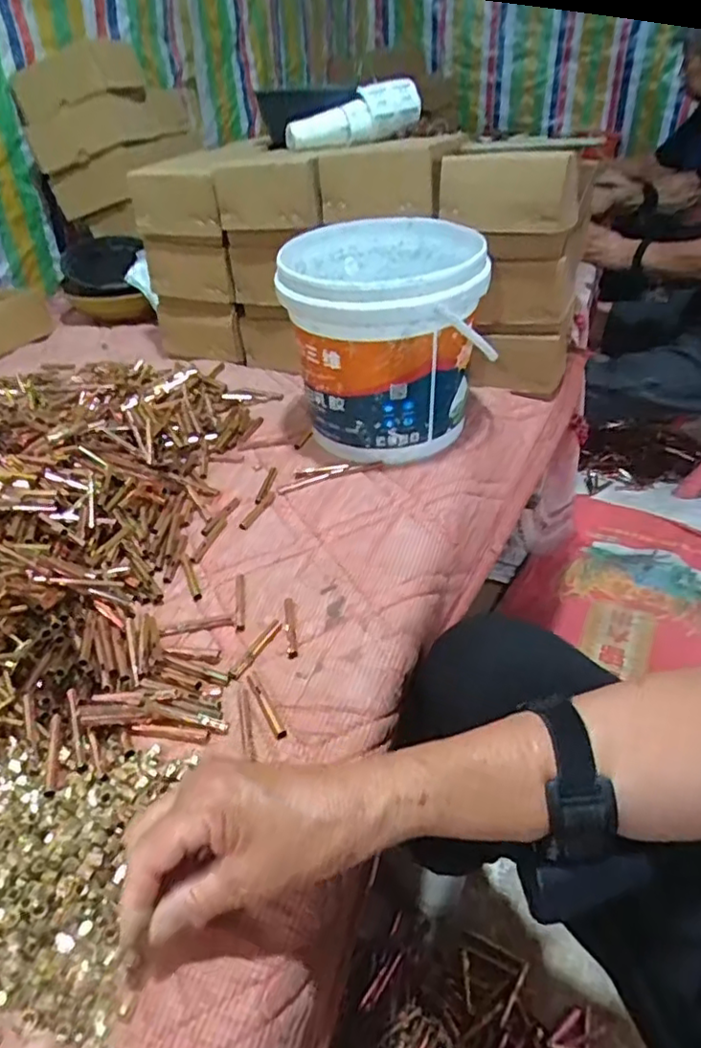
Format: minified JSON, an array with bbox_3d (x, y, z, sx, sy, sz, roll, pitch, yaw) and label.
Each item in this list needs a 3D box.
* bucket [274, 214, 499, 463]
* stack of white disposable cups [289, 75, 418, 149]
[{"bbox_3d":[0.036,-0.193,0.677,0.202,0.204,0.202,-1,36,1],"label":"bucket"},{"bbox_3d":[0.005,-0.511,0.779,0.172,0.054,0.043,-20,41,-3],"label":"stack of white disposable cups"}]

